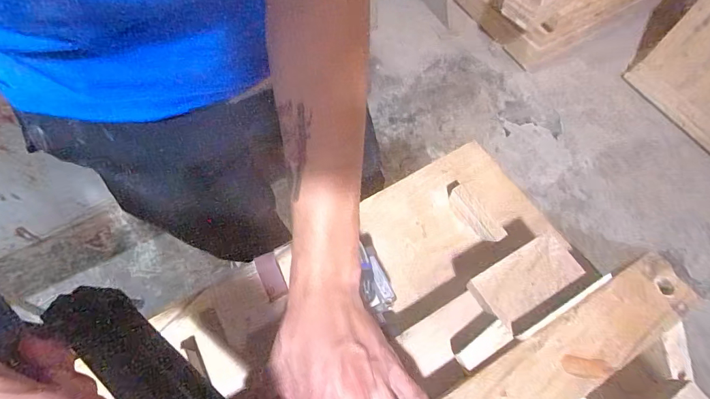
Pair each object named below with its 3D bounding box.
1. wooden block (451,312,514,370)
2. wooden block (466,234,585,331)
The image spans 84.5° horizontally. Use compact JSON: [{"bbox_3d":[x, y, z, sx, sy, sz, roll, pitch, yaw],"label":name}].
[{"bbox_3d":[0.108,0.125,0.344,0.049,0.023,0.028,-31,66,-12],"label":"wooden block"},{"bbox_3d":[0.156,0.072,0.361,0.092,0.018,0.050,-32,66,-12],"label":"wooden block"}]

